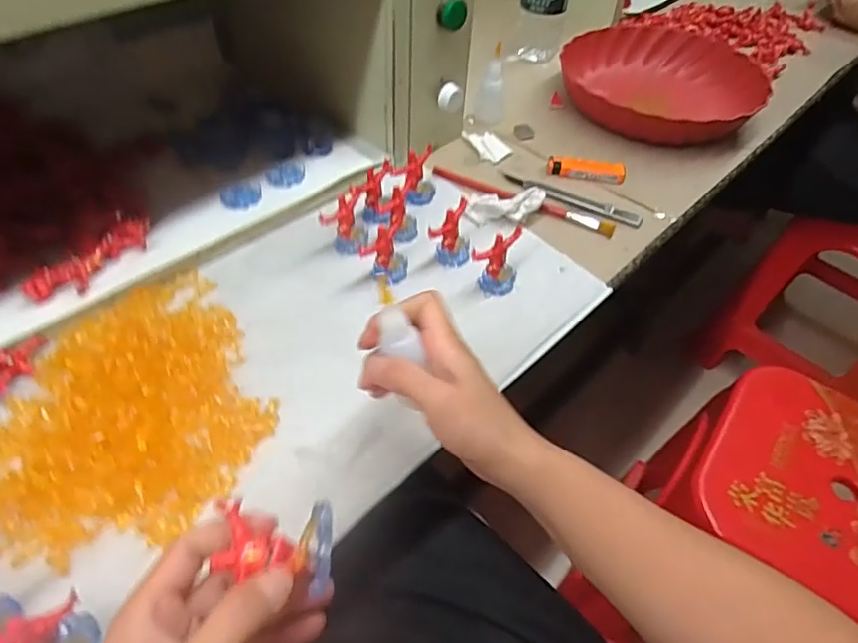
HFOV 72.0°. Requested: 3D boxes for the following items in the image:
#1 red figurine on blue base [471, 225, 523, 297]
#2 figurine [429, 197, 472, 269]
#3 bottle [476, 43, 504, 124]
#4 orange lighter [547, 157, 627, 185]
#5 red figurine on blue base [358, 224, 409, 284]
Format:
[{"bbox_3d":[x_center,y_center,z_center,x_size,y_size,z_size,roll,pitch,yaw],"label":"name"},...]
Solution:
[{"bbox_3d":[0.058,-0.054,0.509,0.041,0.043,0.040,13,48,8],"label":"red figurine on blue base"},{"bbox_3d":[0.023,-0.081,0.529,0.035,0.047,0.036,25,51,17],"label":"figurine"},{"bbox_3d":[0.073,-0.272,0.678,0.026,0.079,0.025,-10,49,-12],"label":"bottle"},{"bbox_3d":[0.169,-0.163,0.633,0.081,0.017,0.020,14,49,9],"label":"orange lighter"},{"bbox_3d":[-0.037,-0.059,0.507,0.038,0.044,0.029,2,48,-2],"label":"red figurine on blue base"}]

